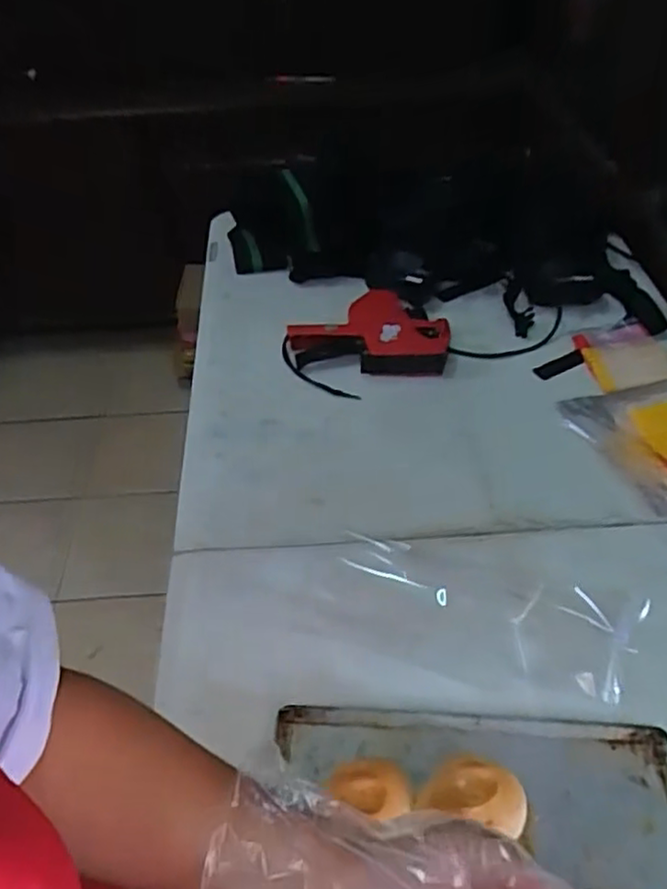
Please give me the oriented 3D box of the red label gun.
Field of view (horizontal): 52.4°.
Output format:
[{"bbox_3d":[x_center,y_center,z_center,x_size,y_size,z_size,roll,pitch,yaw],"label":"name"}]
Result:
[{"bbox_3d":[0.049,-0.156,0.930,0.209,0.045,0.124,6,47,8],"label":"red label gun"}]

